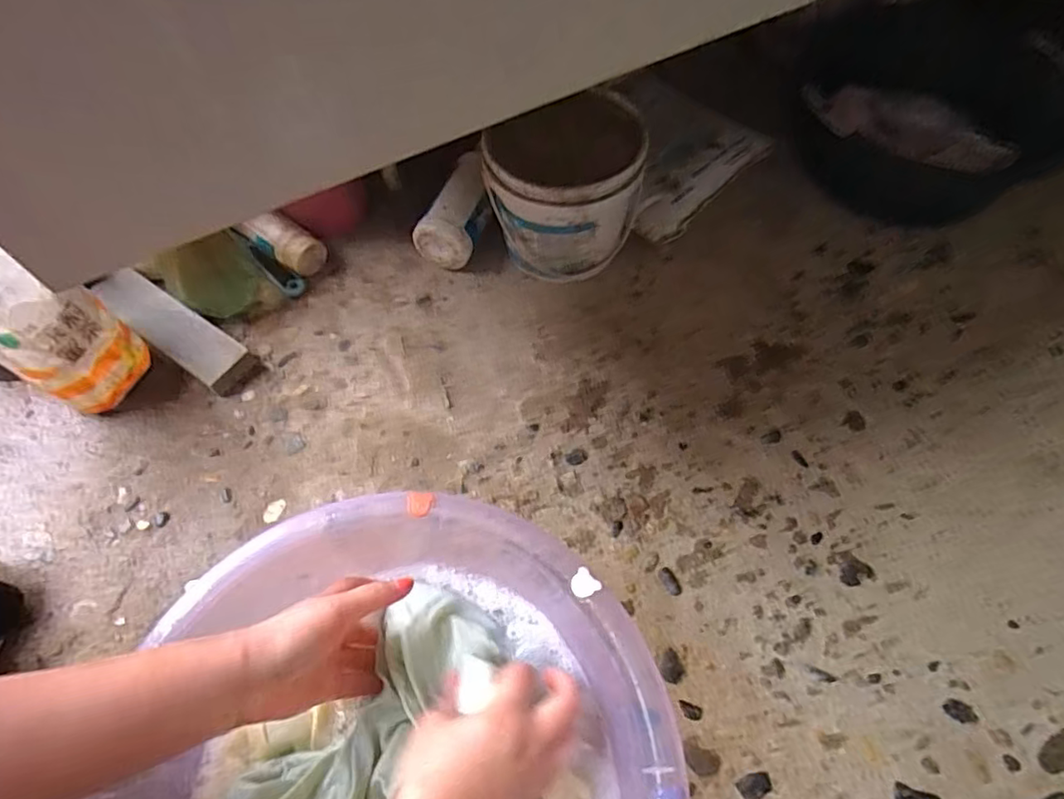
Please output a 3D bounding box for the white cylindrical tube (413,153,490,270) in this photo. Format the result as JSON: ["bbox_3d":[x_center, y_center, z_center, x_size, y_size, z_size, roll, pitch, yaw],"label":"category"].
[{"bbox_3d":[-0.079,-0.220,0.692,0.070,0.066,0.130,20,66,18],"label":"white cylindrical tube"}]

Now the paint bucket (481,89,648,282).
[{"bbox_3d":[0.038,-0.217,0.638,0.145,0.164,0.131,12,61,9],"label":"paint bucket"}]

